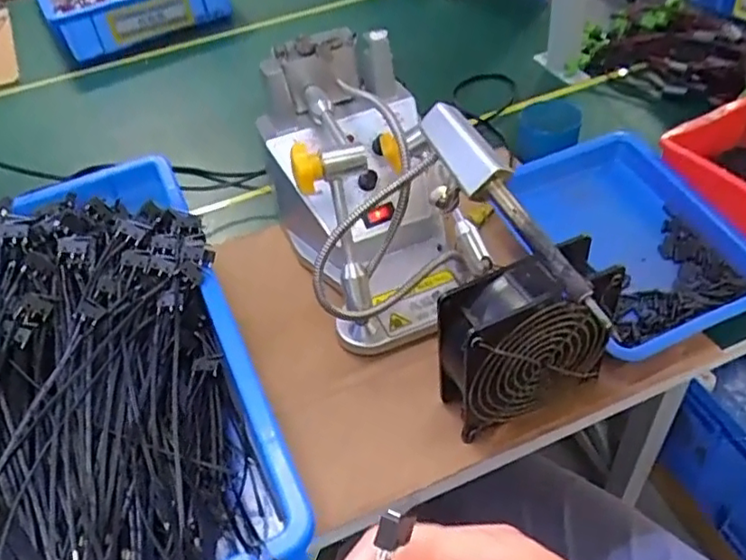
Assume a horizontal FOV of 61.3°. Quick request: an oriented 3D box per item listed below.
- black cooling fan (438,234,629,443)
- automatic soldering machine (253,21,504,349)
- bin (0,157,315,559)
[{"bbox_3d":[0.109,0.043,0.438,0.122,0.136,0.053,-19,46,-12],"label":"black cooling fan"},{"bbox_3d":[-0.002,-0.077,0.534,0.142,0.189,0.254,-17,45,-10],"label":"automatic soldering machine"},{"bbox_3d":[-0.222,0.097,0.415,0.288,0.156,0.322,-21,46,-13],"label":"bin"}]

